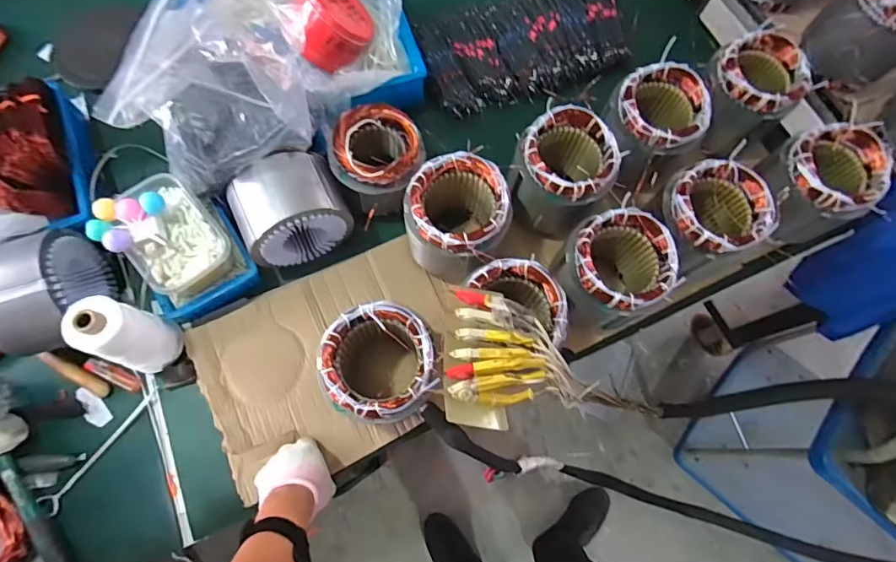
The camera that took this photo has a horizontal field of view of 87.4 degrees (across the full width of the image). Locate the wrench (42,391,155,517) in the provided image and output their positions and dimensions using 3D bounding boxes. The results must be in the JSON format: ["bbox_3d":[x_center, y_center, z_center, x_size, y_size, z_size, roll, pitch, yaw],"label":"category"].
[{"bbox_3d":[-0.493,0.235,0.667,0.027,0.008,0.193,33,73,8],"label":"wrench"}]

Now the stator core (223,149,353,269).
[{"bbox_3d":[-0.235,-0.103,0.714,0.149,0.146,0.110,-27,74,-11],"label":"stator core"}]

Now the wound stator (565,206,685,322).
[{"bbox_3d":[0.241,-0.009,0.707,0.131,0.172,0.138,1,71,-2],"label":"wound stator"}]

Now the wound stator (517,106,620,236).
[{"bbox_3d":[0.182,-0.175,0.752,0.147,0.147,0.139,1,71,-2],"label":"wound stator"}]

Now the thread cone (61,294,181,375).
[{"bbox_3d":[-0.419,0.076,0.630,0.069,0.165,0.069,1,71,-2],"label":"thread cone"}]

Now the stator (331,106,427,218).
[{"bbox_3d":[-0.109,-0.193,0.753,0.136,0.124,0.137,1,71,-2],"label":"stator"}]

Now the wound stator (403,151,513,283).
[{"bbox_3d":[0.012,-0.092,0.713,0.147,0.155,0.137,1,71,-2],"label":"wound stator"}]

